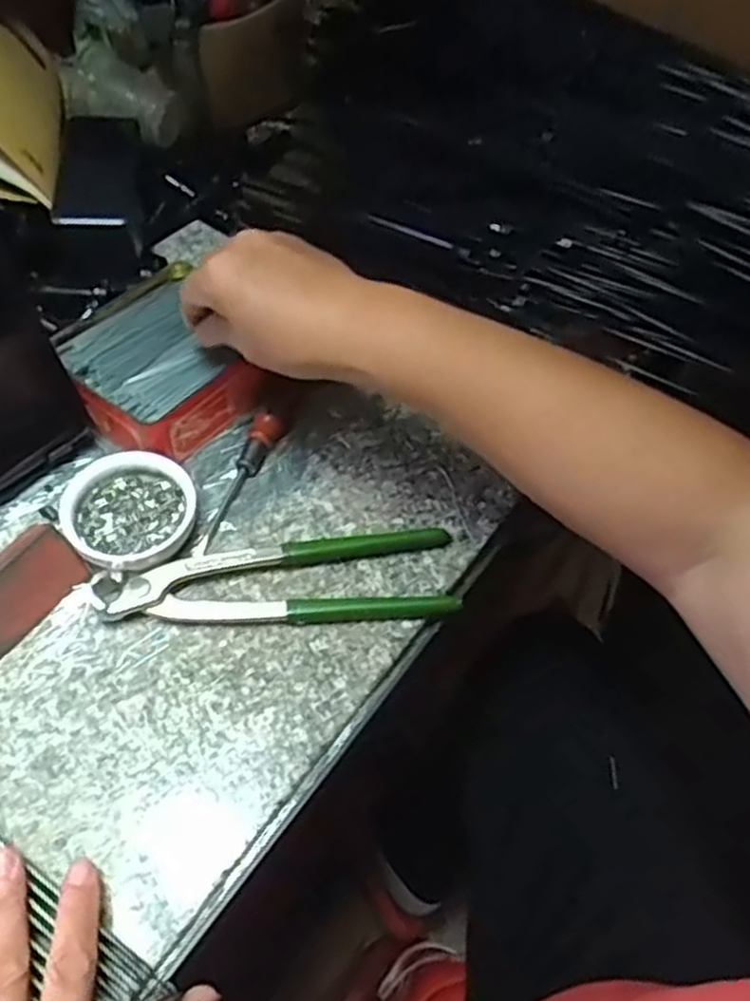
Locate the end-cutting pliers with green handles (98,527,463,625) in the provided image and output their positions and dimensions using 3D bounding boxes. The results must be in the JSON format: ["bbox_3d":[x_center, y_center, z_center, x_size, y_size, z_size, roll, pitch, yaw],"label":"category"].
[{"bbox_3d":[-0.054,0.043,0.426,0.196,0.016,0.054,-3,56,-8],"label":"end-cutting pliers with green handles"}]

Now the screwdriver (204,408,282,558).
[{"bbox_3d":[-0.083,-0.013,0.463,0.018,0.020,0.096,19,56,8],"label":"screwdriver"}]

